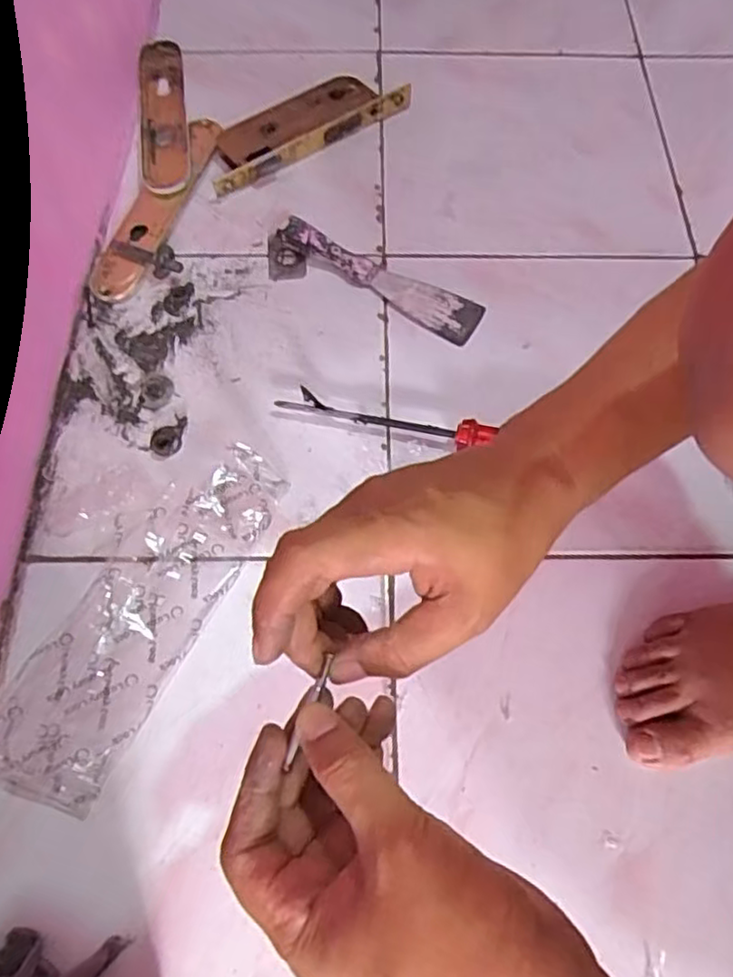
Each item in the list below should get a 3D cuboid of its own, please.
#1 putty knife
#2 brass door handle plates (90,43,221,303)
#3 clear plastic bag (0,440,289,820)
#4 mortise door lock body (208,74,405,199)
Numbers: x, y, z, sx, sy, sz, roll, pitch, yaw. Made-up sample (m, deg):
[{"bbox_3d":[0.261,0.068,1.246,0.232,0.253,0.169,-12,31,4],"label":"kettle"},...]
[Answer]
[{"bbox_3d":[0.014,-0.197,0.595,0.197,0.019,0.043,32,70,12],"label":"putty knife"},{"bbox_3d":[-0.200,-0.334,0.650,0.094,0.022,0.337,1,67,-1],"label":"brass door handle plates"},{"bbox_3d":[-0.163,0.082,0.469,0.091,0.027,0.271,26,69,10],"label":"clear plastic bag"},{"bbox_3d":[-0.066,-0.371,0.663,0.220,0.020,0.075,-33,71,-14],"label":"mortise door lock body"}]

